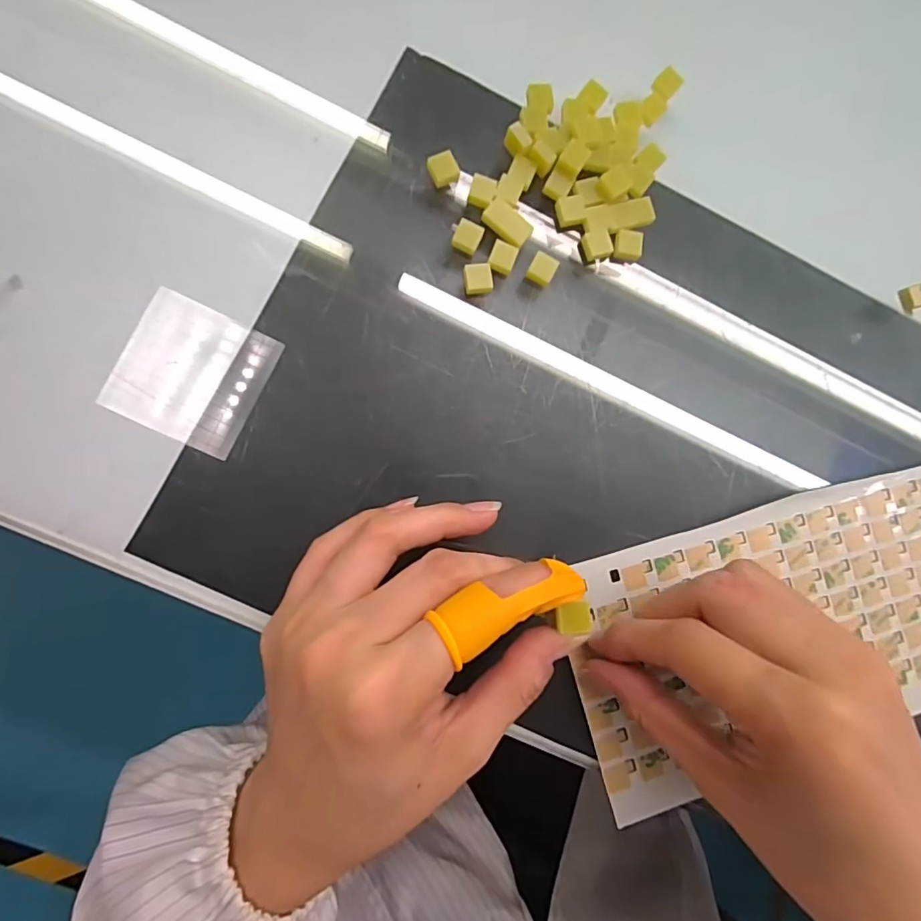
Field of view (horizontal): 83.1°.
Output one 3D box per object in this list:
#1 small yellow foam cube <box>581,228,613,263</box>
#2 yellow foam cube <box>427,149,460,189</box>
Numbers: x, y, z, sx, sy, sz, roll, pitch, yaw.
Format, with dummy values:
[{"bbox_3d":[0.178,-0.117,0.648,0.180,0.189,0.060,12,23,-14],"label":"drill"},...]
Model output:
[{"bbox_3d":[0.058,-0.091,0.220,0.012,0.004,0.012,-19,88,-10],"label":"small yellow foam cube"},{"bbox_3d":[-0.007,-0.119,0.213,0.011,0.005,0.012,-22,88,-10],"label":"yellow foam cube"}]

